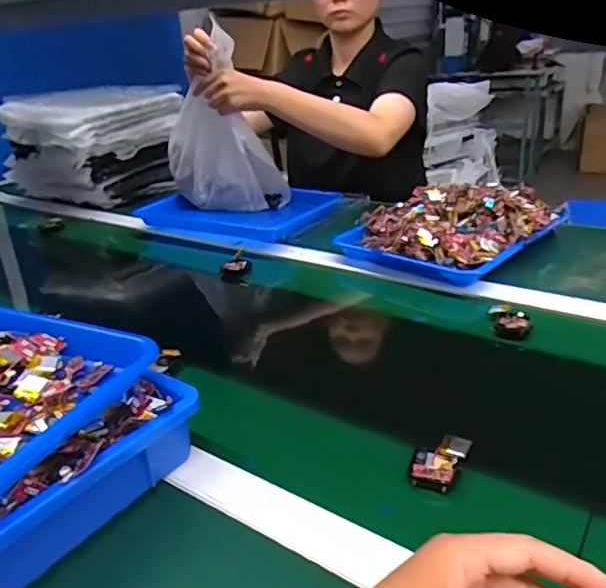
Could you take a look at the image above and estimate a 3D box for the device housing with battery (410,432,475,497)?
[{"bbox_3d":[0.107,0.134,0.453,0.039,0.018,0.054,10,30,29],"label":"device housing with battery"}]

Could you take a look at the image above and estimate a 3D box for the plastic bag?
[{"bbox_3d":[-0.148,-0.313,1.058,0.214,0.306,0.098,-7,26,-4],"label":"plastic bag"}]

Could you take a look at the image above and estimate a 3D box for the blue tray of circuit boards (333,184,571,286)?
[{"bbox_3d":[0.227,-0.117,0.877,0.255,0.072,0.276,18,34,39],"label":"blue tray of circuit boards"}]

